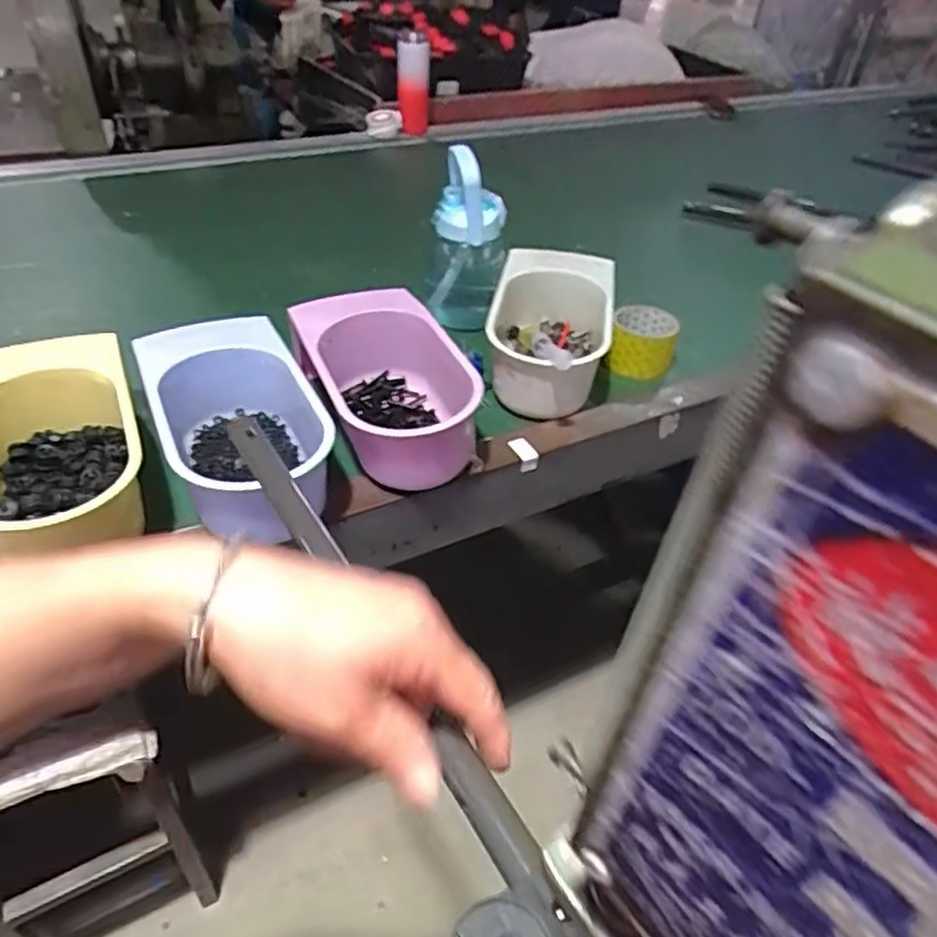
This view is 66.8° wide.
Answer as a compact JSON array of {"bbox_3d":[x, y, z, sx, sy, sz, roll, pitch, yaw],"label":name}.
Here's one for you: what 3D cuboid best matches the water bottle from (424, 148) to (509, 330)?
[{"bbox_3d":[-0.002,-0.270,0.873,0.091,0.208,0.085,3,42,-2],"label":"water bottle"}]

